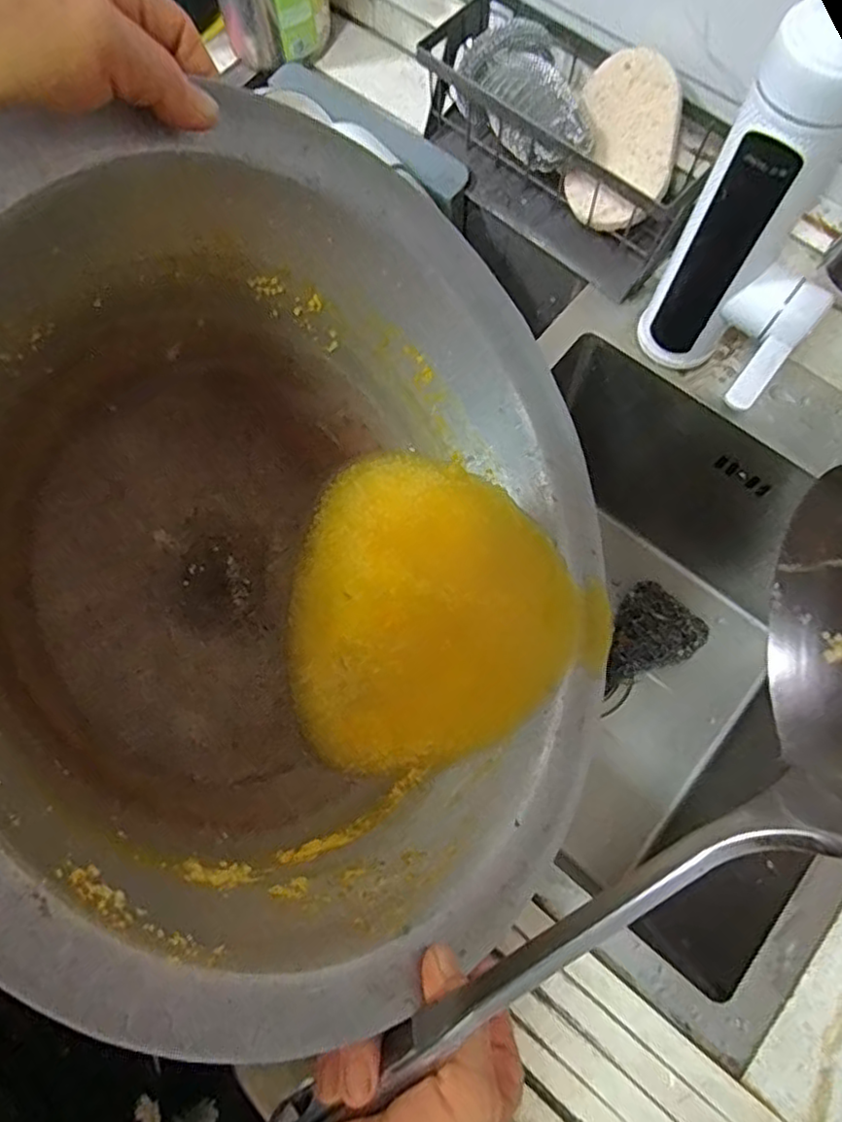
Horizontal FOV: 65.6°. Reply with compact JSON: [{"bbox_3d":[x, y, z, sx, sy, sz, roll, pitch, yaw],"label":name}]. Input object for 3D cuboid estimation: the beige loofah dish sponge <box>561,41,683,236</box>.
[{"bbox_3d":[0.147,-0.304,0.474,0.070,0.019,0.111,15,107,23],"label":"beige loofah dish sponge"}]

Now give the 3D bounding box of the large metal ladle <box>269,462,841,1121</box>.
[{"bbox_3d":[0.058,0.112,0.230,0.328,0.057,0.080,-45,76,6],"label":"large metal ladle"}]

